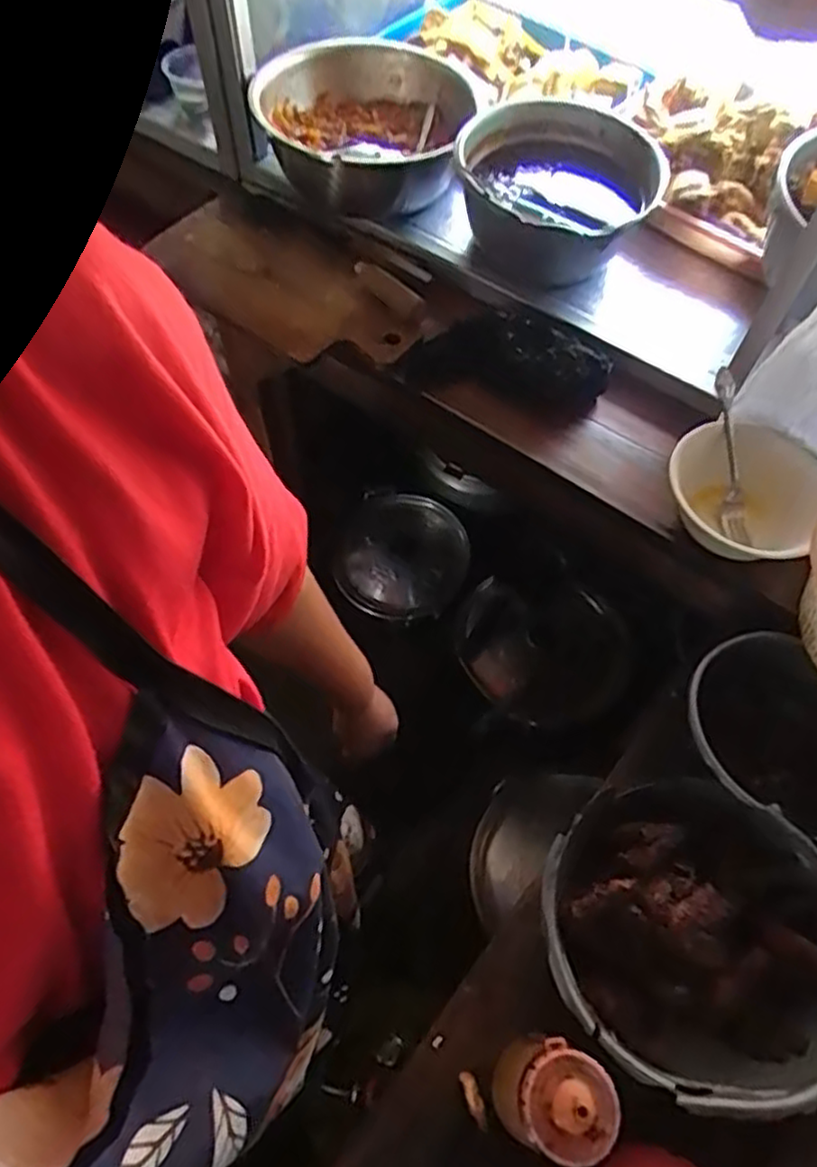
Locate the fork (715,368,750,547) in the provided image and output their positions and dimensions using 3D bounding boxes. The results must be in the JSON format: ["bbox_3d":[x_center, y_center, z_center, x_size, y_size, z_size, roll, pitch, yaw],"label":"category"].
[{"bbox_3d":[0.313,-0.125,0.694,0.025,0.021,0.172,-2,86,-3],"label":"fork"}]

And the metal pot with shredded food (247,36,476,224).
[{"bbox_3d":[-0.054,-0.572,0.878,0.248,0.099,0.242,1,62,-1],"label":"metal pot with shredded food"}]

